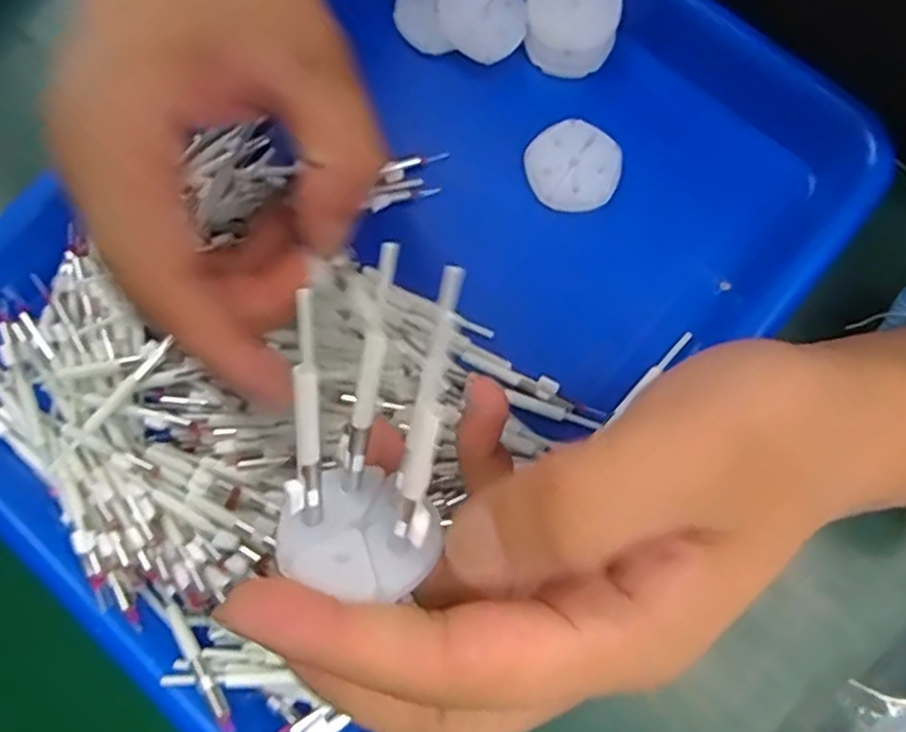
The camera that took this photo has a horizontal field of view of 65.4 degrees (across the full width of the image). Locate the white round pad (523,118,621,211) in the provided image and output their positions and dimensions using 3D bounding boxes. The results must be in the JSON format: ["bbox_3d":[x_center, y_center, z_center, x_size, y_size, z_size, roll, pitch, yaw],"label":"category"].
[{"bbox_3d":[0.049,-0.082,0.289,0.037,0.005,0.037,0,77,1],"label":"white round pad"}]

